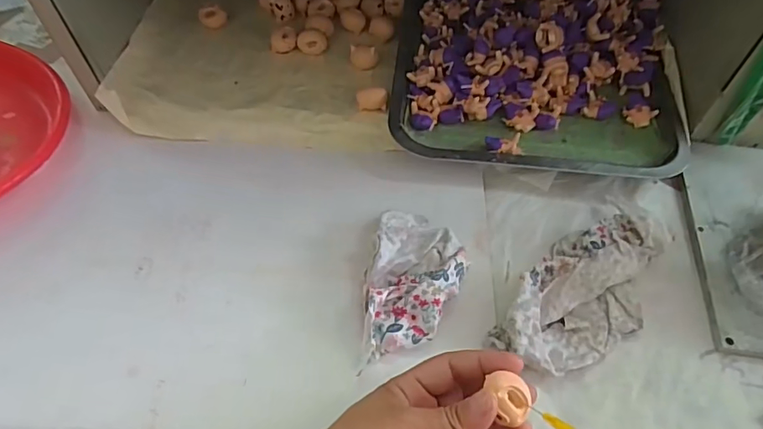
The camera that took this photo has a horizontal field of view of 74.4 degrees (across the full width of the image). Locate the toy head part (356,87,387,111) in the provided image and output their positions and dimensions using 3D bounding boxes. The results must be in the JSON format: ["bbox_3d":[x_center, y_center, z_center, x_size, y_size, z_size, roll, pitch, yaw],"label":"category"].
[{"bbox_3d":[-0.009,-0.108,0.477,0.028,0.018,0.016,1,55,0],"label":"toy head part"}]

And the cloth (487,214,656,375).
[{"bbox_3d":[0.155,0.055,0.374,0.080,0.033,0.161,39,64,21],"label":"cloth"}]

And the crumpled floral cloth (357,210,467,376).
[{"bbox_3d":[0.023,0.053,0.377,0.069,0.030,0.124,12,55,8],"label":"crumpled floral cloth"}]

